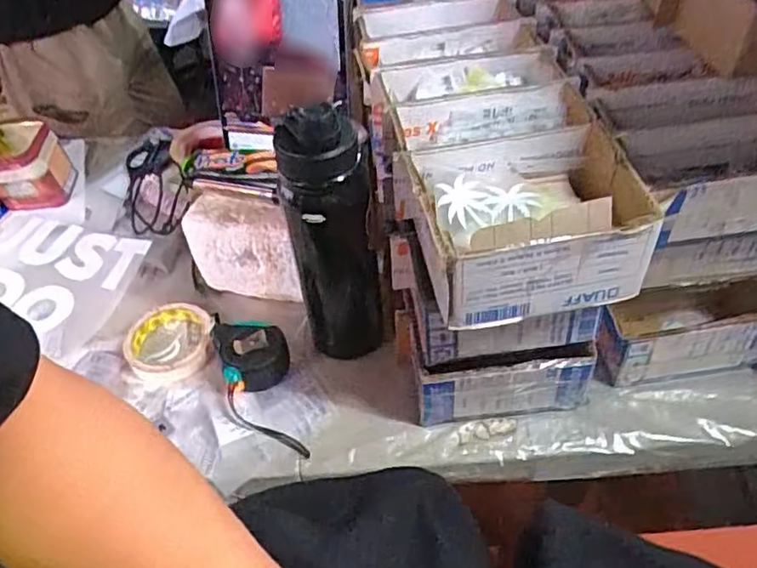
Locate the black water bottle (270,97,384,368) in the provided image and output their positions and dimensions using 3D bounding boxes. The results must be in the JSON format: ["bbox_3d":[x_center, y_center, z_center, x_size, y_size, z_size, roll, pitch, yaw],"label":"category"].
[{"bbox_3d":[-0.041,-0.029,0.589,0.080,0.314,0.075,-9,47,-4],"label":"black water bottle"}]

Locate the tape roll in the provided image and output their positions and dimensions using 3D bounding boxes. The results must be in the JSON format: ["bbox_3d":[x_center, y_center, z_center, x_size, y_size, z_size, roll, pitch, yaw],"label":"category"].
[{"bbox_3d":[-0.227,0.065,0.672,0.088,0.023,0.099,14,50,17],"label":"tape roll"}]

